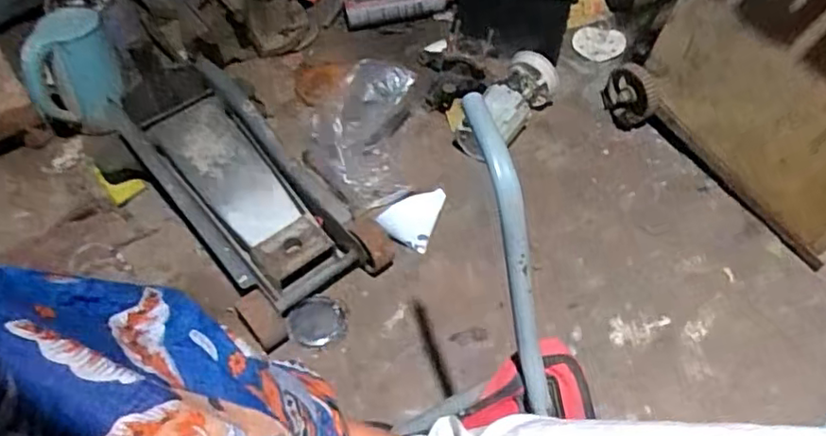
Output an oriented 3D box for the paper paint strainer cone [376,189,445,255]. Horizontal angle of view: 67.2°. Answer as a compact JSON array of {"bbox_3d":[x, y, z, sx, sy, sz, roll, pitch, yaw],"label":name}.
[{"bbox_3d":[-0.005,-0.006,1.098,0.094,0.113,0.015,22,10,6],"label":"paper paint strainer cone"}]

